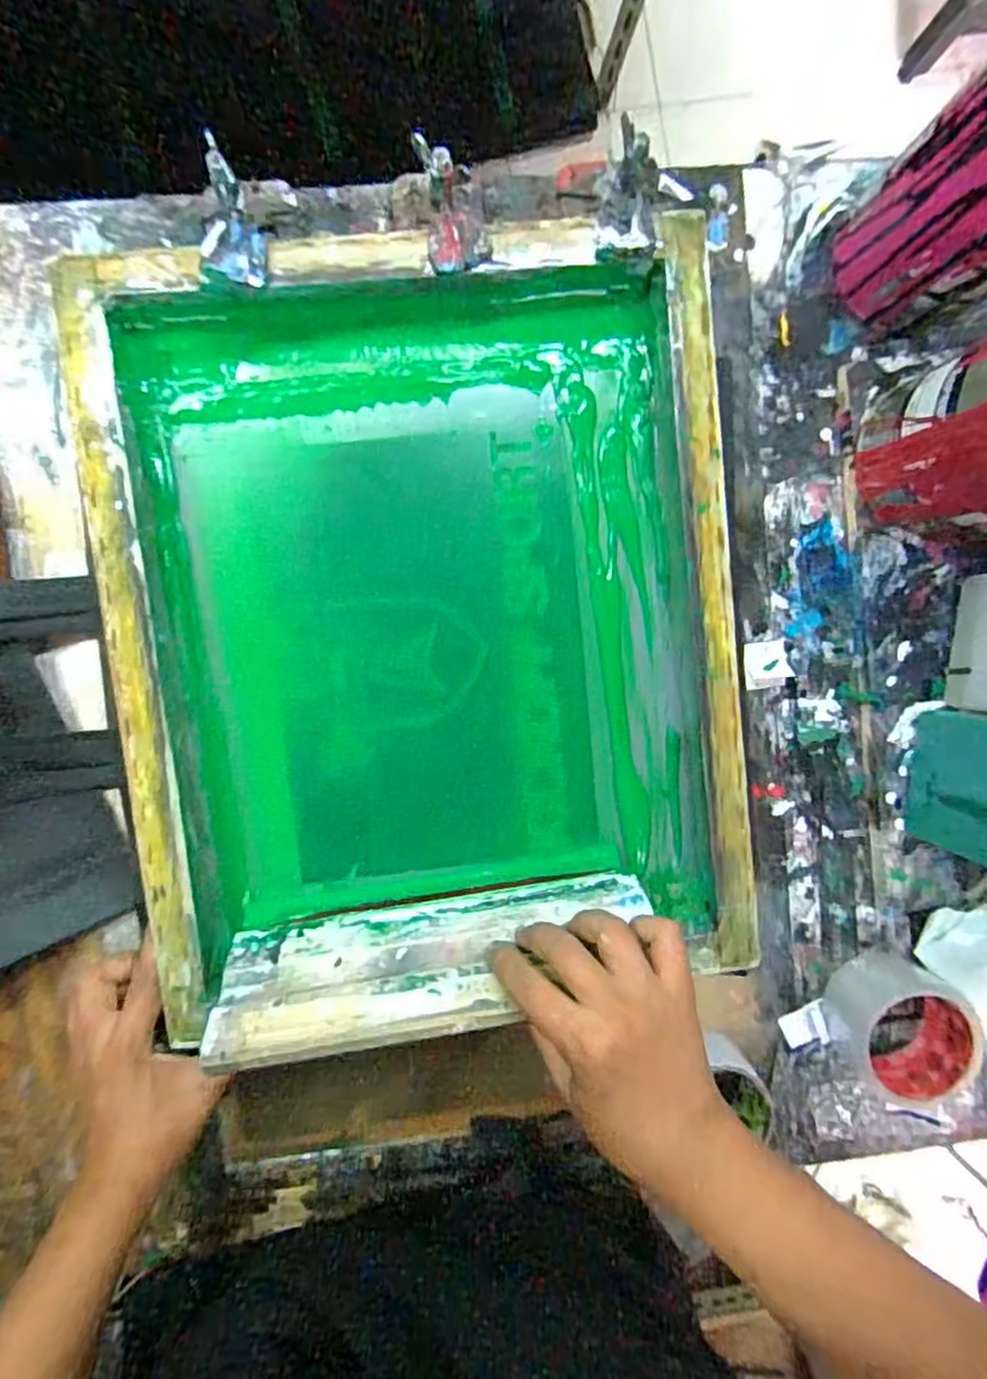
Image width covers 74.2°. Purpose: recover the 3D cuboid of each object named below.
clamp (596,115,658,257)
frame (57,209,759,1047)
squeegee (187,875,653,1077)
[{"bbox_3d":[0.082,-0.291,0.385,0.037,0.039,0.056,-1,94,-4],"label":"clamp"},{"bbox_3d":[-0.040,-0.043,0.440,0.399,0.062,0.469,-5,95,-3],"label":"frame"},{"bbox_3d":[-0.033,0.172,0.408,0.260,0.104,0.030,-9,117,-6],"label":"squeegee"}]

